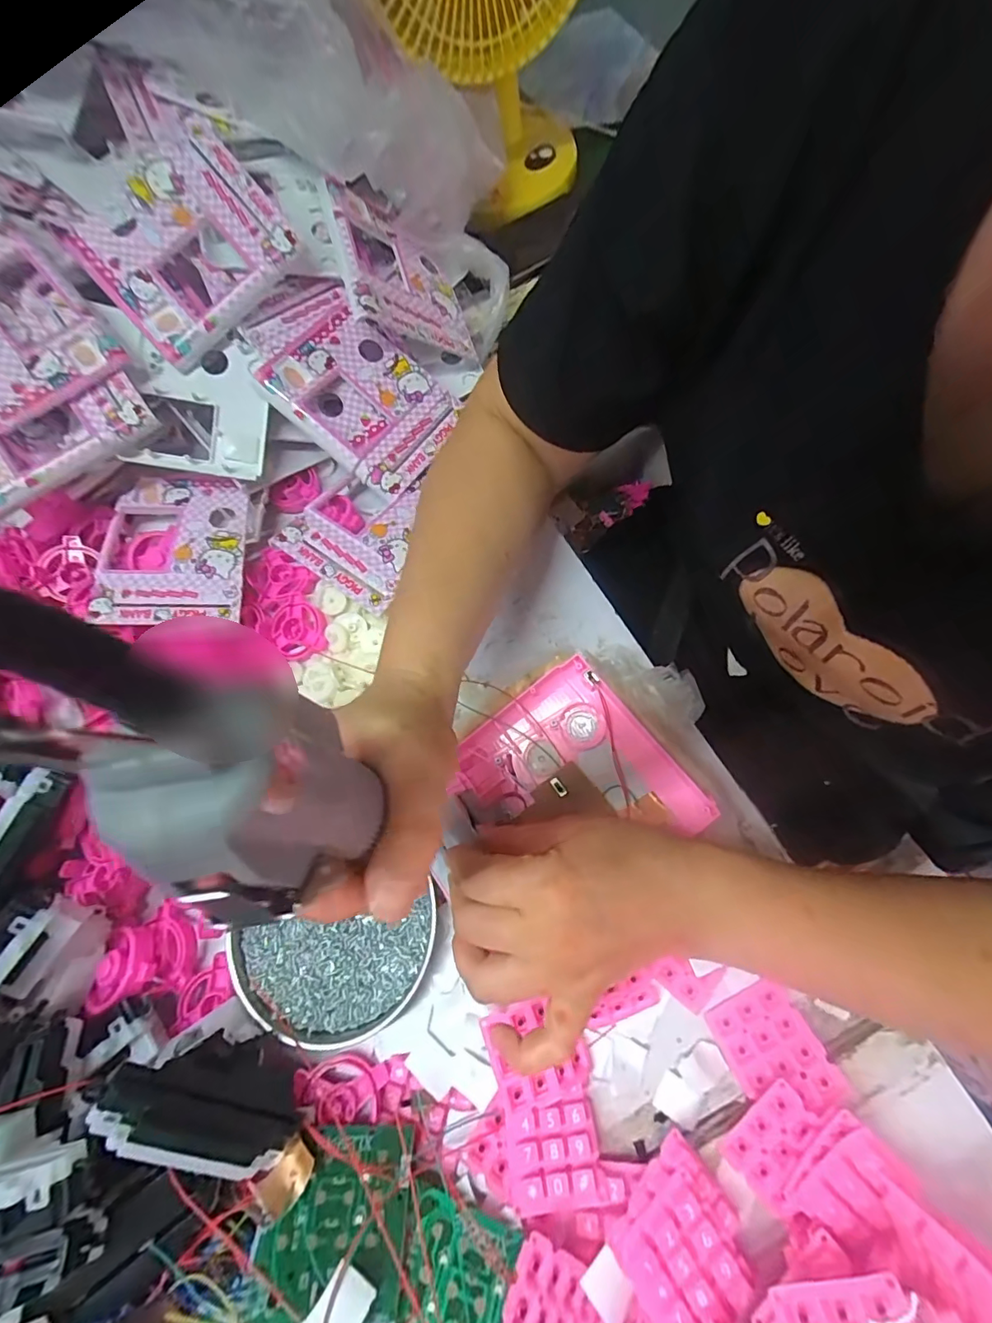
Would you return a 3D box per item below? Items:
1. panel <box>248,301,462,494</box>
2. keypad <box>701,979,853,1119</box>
[{"bbox_3d":[-0.114,-0.227,0.426,0.144,0.017,0.113,39,70,-12],"label":"panel"},{"bbox_3d":[0.159,0.223,0.284,0.051,0.004,0.059,-25,44,-4],"label":"keypad"}]

